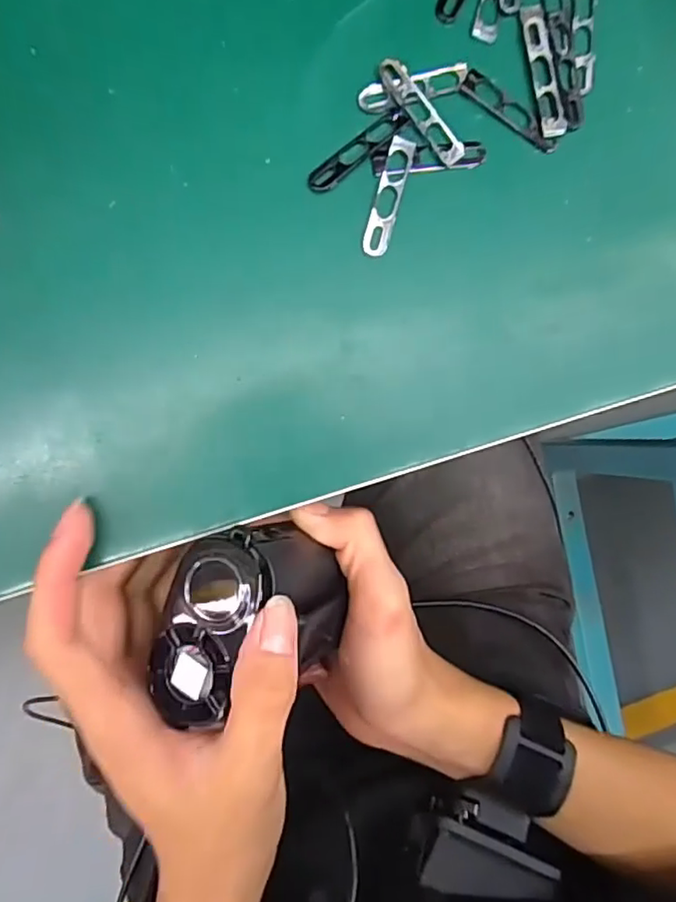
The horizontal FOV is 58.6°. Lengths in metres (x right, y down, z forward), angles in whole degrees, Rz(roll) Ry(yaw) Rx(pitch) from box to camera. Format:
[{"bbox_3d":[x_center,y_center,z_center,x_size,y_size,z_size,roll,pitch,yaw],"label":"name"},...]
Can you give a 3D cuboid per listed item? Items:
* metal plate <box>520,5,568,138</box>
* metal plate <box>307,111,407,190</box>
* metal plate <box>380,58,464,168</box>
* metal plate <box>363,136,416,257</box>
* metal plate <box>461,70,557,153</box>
[{"bbox_3d":[0.079,-0.145,0.230,0.010,0.004,0.049,-12,94,-8],"label":"metal plate"},{"bbox_3d":[0.007,-0.111,0.221,0.044,0.004,0.009,-42,97,-5],"label":"metal plate"},{"bbox_3d":[0.031,-0.127,0.224,0.010,0.004,0.044,-39,97,-6],"label":"metal plate"},{"bbox_3d":[0.019,-0.094,0.224,0.010,0.004,0.044,15,90,-9],"label":"metal plate"},{"bbox_3d":[0.066,-0.129,0.231,0.043,0.004,0.010,37,86,-8],"label":"metal plate"}]

